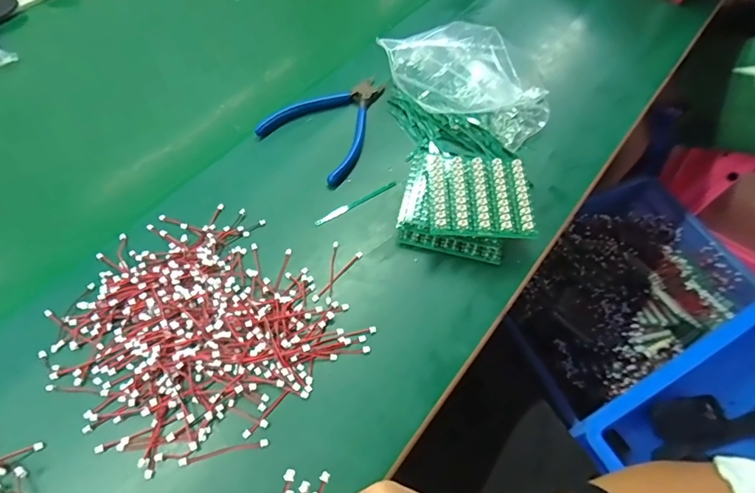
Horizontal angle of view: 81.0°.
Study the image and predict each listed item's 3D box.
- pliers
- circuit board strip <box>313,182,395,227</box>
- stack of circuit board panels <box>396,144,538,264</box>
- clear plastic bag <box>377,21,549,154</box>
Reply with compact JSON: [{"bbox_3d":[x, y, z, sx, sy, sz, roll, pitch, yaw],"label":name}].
[{"bbox_3d":[-0.040,-0.130,0.449,0.109,0.014,0.130,35,65,18],"label":"pliers"},{"bbox_3d":[-0.019,-0.040,0.403,0.084,0.005,0.007,-28,64,-17],"label":"circuit board strip"},{"bbox_3d":[0.080,-0.045,0.392,0.111,0.036,0.107,10,60,5],"label":"stack of circuit board panels"},{"bbox_3d":[0.088,-0.168,0.449,0.176,0.065,0.077,25,62,13],"label":"clear plastic bag"}]

